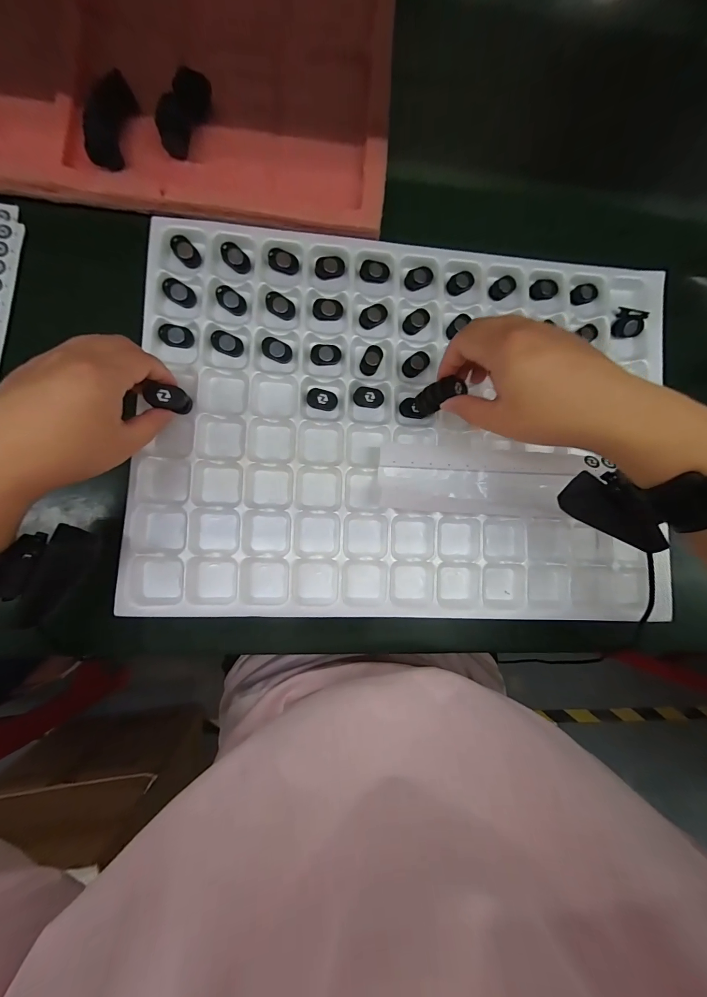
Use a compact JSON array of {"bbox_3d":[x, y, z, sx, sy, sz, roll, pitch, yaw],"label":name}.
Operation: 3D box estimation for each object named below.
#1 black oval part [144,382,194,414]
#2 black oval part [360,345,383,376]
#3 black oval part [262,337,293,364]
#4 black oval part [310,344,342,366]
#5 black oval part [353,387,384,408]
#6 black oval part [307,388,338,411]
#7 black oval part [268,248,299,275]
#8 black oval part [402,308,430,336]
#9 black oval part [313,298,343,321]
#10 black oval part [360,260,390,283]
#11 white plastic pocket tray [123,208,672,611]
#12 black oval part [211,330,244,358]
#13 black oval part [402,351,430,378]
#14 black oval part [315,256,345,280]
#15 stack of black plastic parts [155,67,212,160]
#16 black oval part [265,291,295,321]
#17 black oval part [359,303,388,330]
[{"bbox_3d":[-0.150,-0.081,0.278,0.036,0.012,0.018,9,96,-48],"label":"black oval part"},{"bbox_3d":[0.018,-0.135,0.333,0.017,0.007,0.029,23,84,-4],"label":"black oval part"},{"bbox_3d":[-0.072,-0.140,0.324,0.027,0.009,0.018,20,85,-4],"label":"black oval part"},{"bbox_3d":[-0.026,-0.138,0.330,0.029,0.008,0.017,-8,87,-6],"label":"black oval part"},{"bbox_3d":[0.015,-0.097,0.331,0.029,0.005,0.018,5,86,-6],"label":"black oval part"},{"bbox_3d":[-0.029,-0.095,0.327,0.028,0.009,0.019,6,86,-5],"label":"black oval part"},{"bbox_3d":[-0.067,-0.226,0.330,0.028,0.007,0.020,15,85,-5],"label":"black oval part"},{"bbox_3d":[0.063,-0.175,0.339,0.029,0.009,0.018,-41,91,-7],"label":"black oval part"},{"bbox_3d":[-0.024,-0.182,0.330,0.028,0.009,0.018,-5,87,-6],"label":"black oval part"},{"bbox_3d":[0.021,-0.224,0.339,0.029,0.010,0.018,0,86,-6],"label":"black oval part"},{"bbox_3d":[0.059,-0.071,0.320,0.490,0.030,0.355,2,86,-6],"label":"white plastic pocket tray"},{"bbox_3d":[-0.117,-0.143,0.319,0.027,0.011,0.018,10,86,-5],"label":"black oval part"},{"bbox_3d":[0.062,-0.132,0.338,0.028,0.007,0.018,-44,92,-7],"label":"black oval part"},{"bbox_3d":[-0.022,-0.222,0.331,0.029,0.007,0.019,-16,88,-7],"label":"black oval part"},{"bbox_3d":[-0.163,-0.368,0.327,0.027,0.022,0.085,19,85,-4],"label":"stack of black plastic parts"},{"bbox_3d":[-0.069,-0.182,0.326,0.028,0.008,0.019,20,85,-4],"label":"black oval part"},{"bbox_3d":[0.020,-0.178,0.335,0.029,0.007,0.019,-30,90,-7],"label":"black oval part"}]

